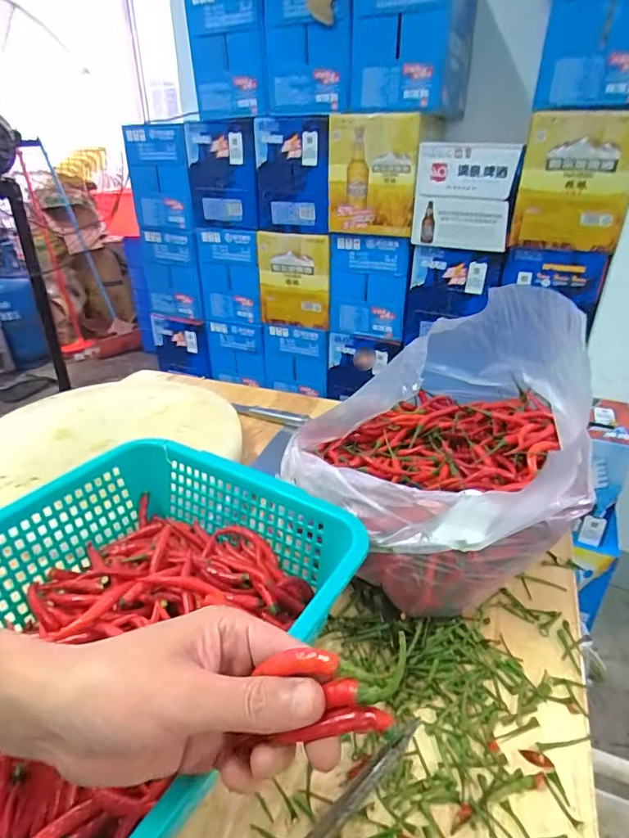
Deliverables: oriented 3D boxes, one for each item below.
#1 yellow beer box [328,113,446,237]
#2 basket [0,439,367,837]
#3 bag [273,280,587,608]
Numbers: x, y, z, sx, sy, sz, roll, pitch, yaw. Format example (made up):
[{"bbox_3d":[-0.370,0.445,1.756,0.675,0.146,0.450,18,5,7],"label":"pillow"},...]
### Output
[{"bbox_3d":[0.175,-0.629,1.274,0.237,0.262,0.173,15,33,24],"label":"yellow beer box"},{"bbox_3d":[-0.166,0.175,0.372,0.290,0.098,0.381,18,34,28],"label":"basket"},{"bbox_3d":[0.129,-0.006,0.534,0.295,0.228,0.313,-2,30,-3],"label":"bag"}]

